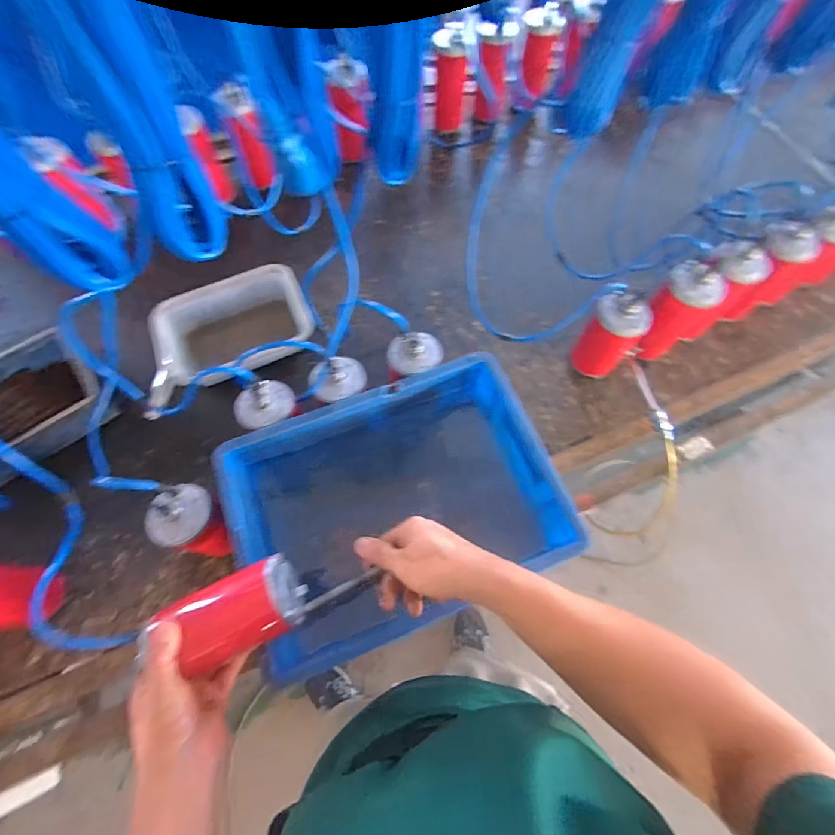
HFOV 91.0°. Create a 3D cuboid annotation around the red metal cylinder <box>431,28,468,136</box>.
[{"bbox_3d":[0.070,-0.724,0.891,0.074,0.178,0.061,7,68,4],"label":"red metal cylinder"}]

